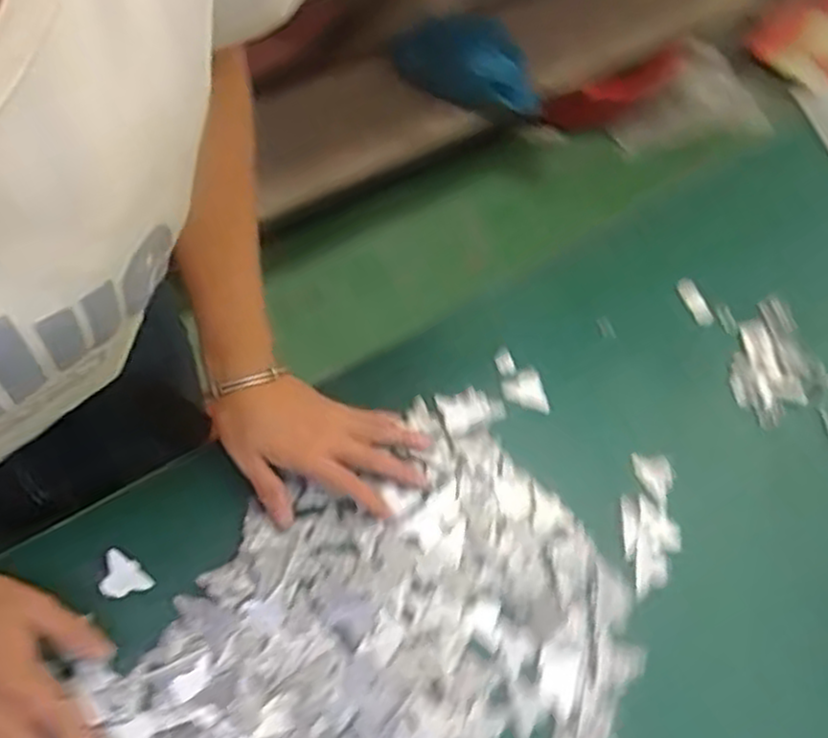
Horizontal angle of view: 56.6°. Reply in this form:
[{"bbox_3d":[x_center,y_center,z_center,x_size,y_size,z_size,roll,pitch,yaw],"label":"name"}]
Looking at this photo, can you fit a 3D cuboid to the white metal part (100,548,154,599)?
[{"bbox_3d":[-0.199,0.140,0.518,0.035,0.007,0.027,41,67,17],"label":"white metal part"}]

